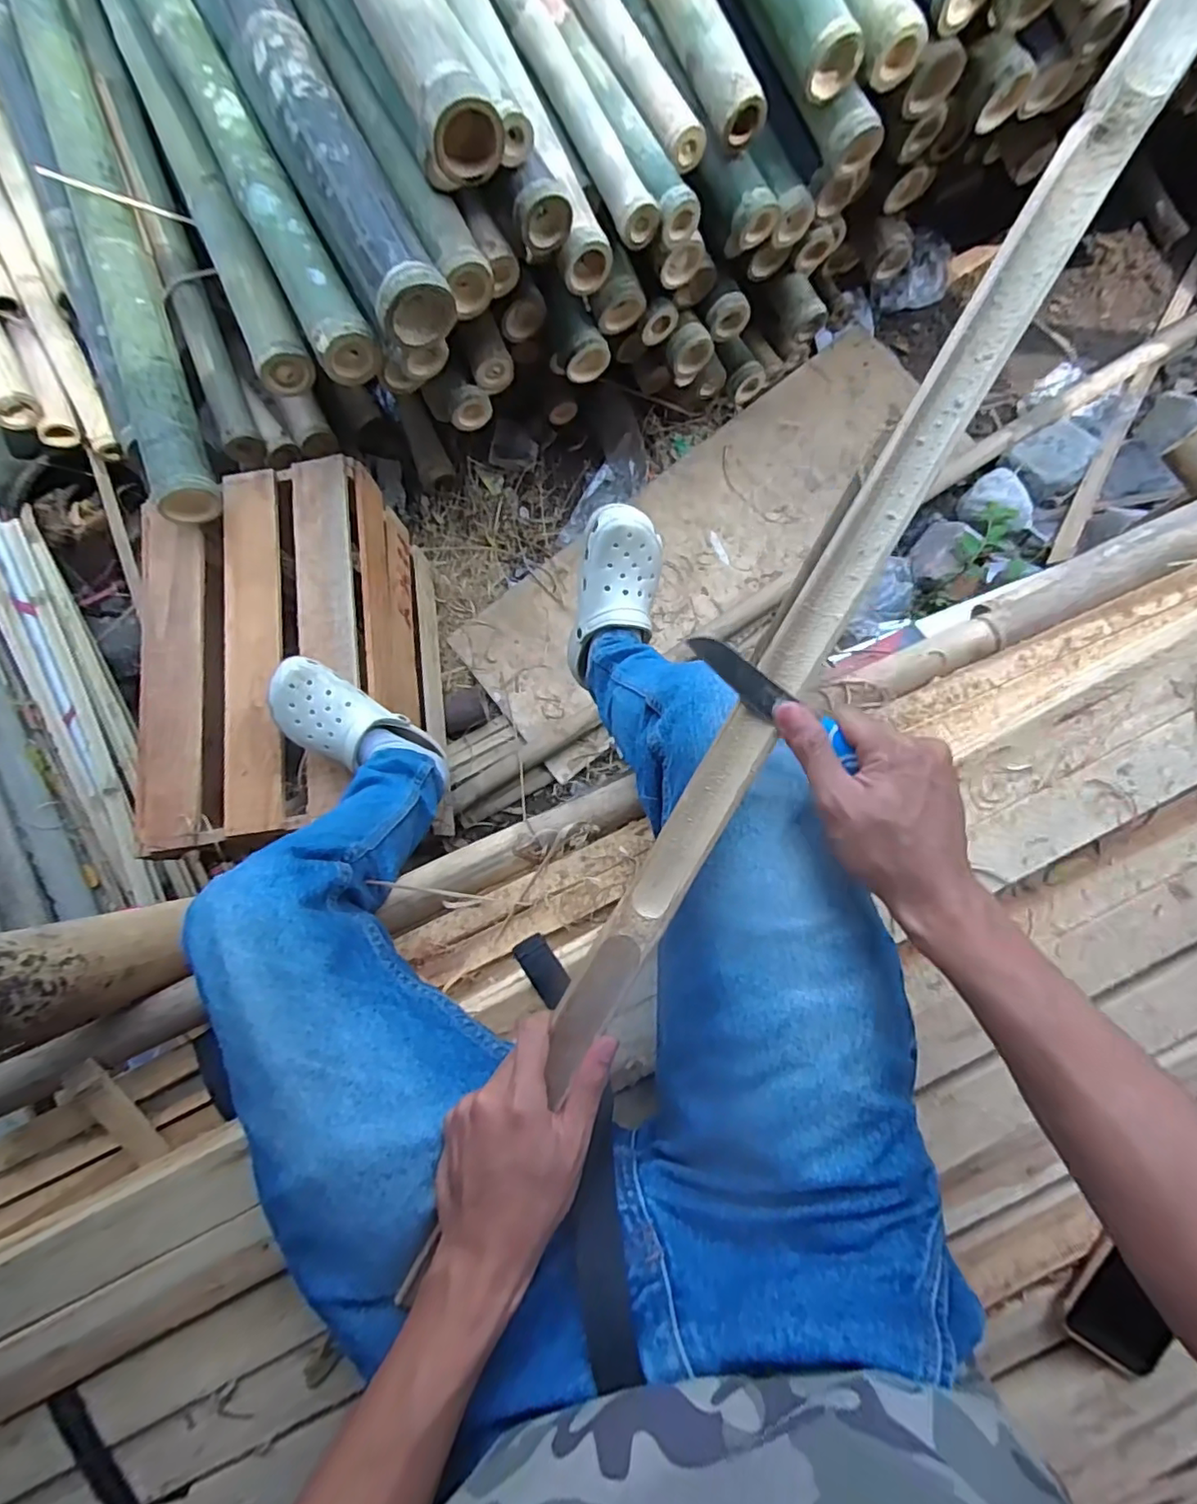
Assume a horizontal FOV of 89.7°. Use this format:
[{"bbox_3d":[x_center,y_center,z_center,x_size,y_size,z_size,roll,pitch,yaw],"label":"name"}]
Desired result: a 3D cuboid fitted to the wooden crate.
[{"bbox_3d":[-0.518,-0.151,1.055,0.382,0.305,0.590,-8,85,1],"label":"wooden crate"}]

